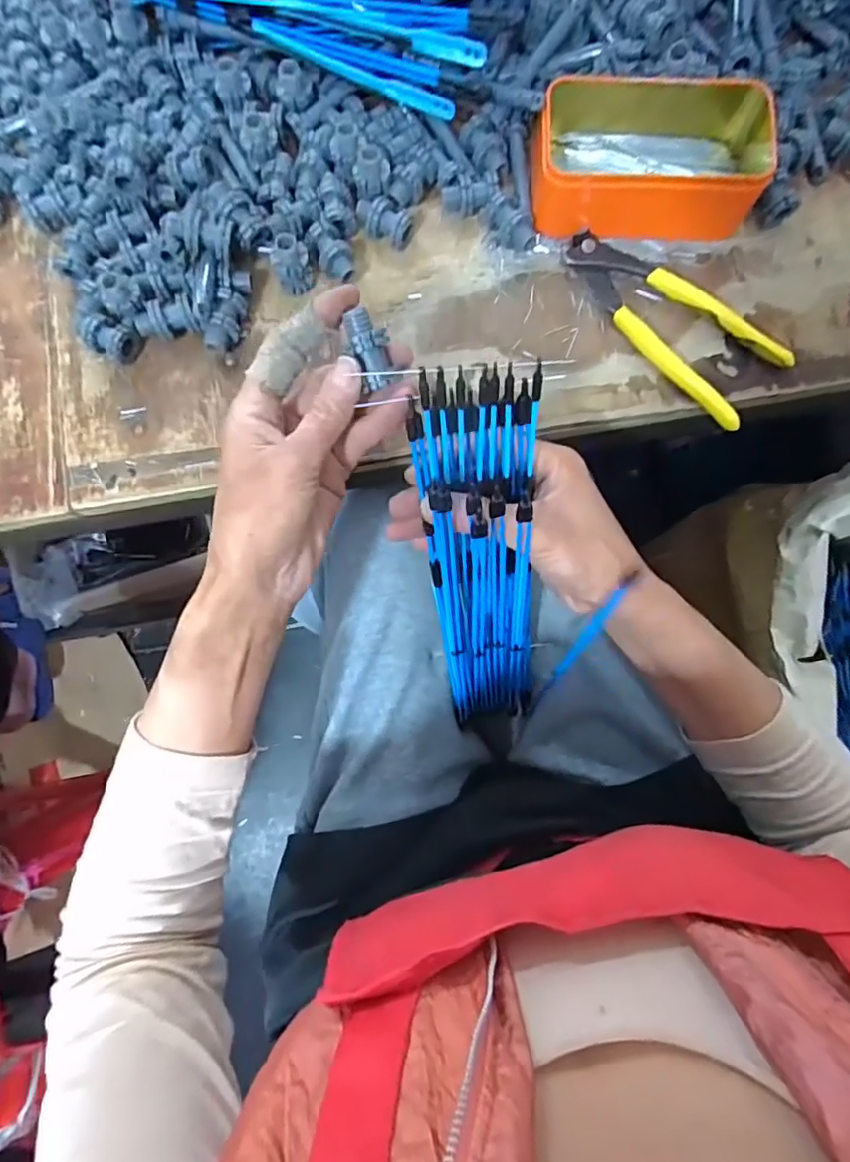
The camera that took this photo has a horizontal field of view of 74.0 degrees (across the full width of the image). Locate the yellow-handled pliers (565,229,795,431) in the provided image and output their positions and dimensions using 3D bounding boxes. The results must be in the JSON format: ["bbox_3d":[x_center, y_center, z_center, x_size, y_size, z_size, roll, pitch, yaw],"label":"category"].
[{"bbox_3d":[0.158,-0.172,0.373,0.159,0.019,0.058,39,82,6],"label":"yellow-handled pliers"}]

